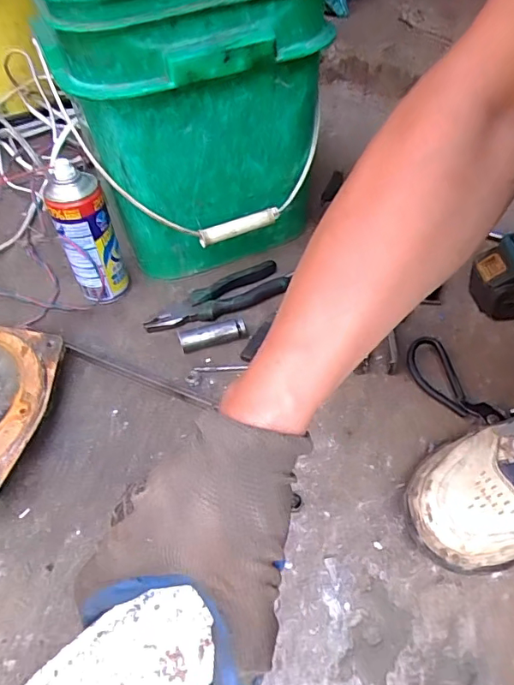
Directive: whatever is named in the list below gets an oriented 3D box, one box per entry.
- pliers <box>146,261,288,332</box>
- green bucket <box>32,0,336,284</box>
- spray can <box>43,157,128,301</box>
[{"bbox_3d":[-0.055,-0.057,0.652,0.187,0.028,0.057,-19,50,-12],"label":"pliers"},{"bbox_3d":[-0.092,-0.318,0.671,0.304,0.337,0.359,-19,50,-12],"label":"green bucket"},{"bbox_3d":[-0.208,-0.129,0.621,0.065,0.179,0.054,-23,51,-16],"label":"spray can"}]

